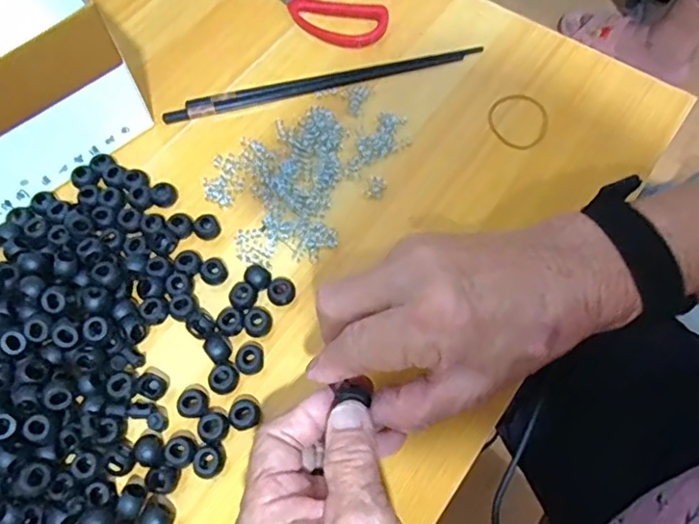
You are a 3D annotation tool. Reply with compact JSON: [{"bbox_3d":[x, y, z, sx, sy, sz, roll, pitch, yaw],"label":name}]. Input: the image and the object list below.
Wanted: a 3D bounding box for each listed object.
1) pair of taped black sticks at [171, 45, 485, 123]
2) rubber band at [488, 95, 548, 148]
[{"bbox_3d":[-0.018,-0.143,0.446,0.249,0.005,0.017,-14,65,-6],"label":"pair of taped black sticks"},{"bbox_3d":[0.128,-0.108,0.431,0.045,0.004,0.049,0,65,1],"label":"rubber band"}]

